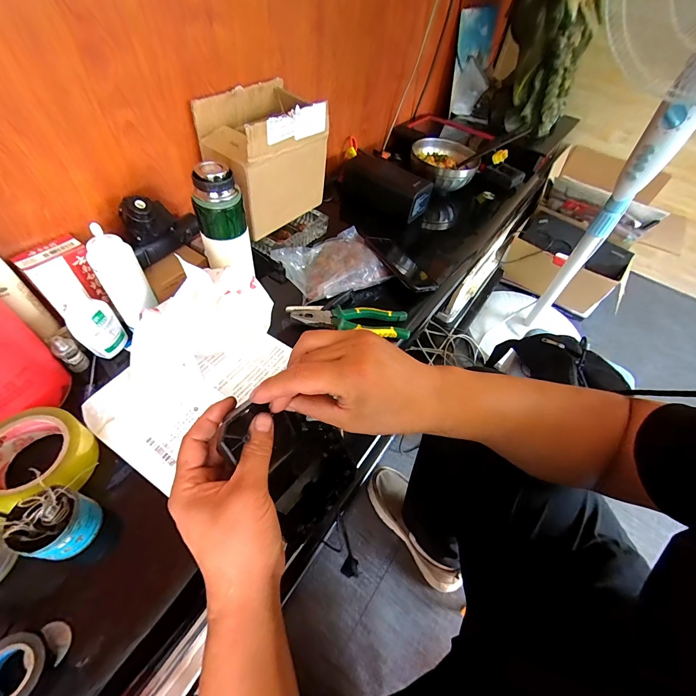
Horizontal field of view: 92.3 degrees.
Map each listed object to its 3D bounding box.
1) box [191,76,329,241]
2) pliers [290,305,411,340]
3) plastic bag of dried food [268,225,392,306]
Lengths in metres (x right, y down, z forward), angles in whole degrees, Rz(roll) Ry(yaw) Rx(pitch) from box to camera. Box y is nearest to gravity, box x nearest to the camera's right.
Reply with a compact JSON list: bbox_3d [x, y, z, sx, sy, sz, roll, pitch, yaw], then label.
[{"bbox_3d":[-0.137,-0.330,0.584,0.117,0.176,0.190,30,55,17],"label":"box"},{"bbox_3d":[0.008,-0.048,0.559,0.188,0.021,0.048,6,52,-1],"label":"pliers"},{"bbox_3d":[-0.025,-0.161,0.609,0.211,0.046,0.150,-29,60,-25],"label":"plastic bag of dried food"}]

